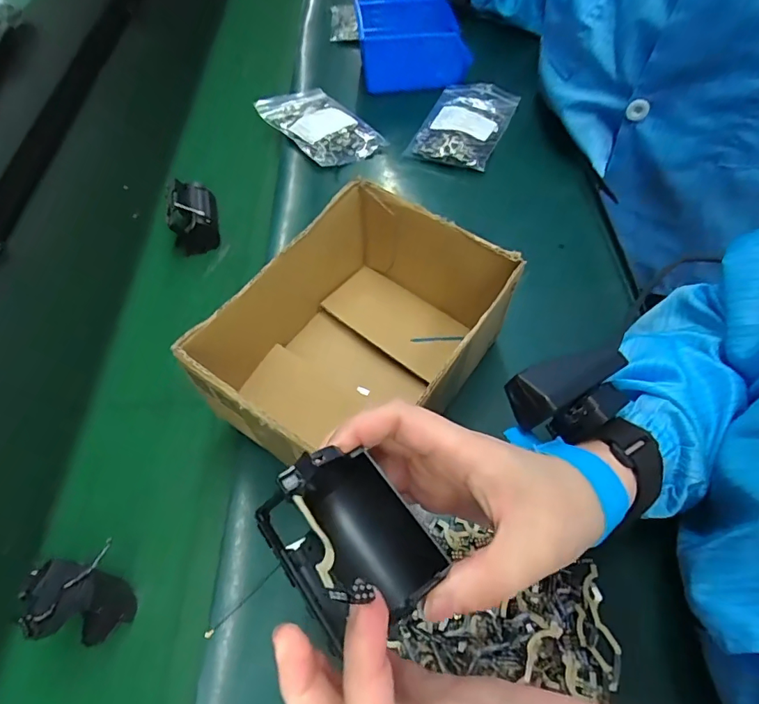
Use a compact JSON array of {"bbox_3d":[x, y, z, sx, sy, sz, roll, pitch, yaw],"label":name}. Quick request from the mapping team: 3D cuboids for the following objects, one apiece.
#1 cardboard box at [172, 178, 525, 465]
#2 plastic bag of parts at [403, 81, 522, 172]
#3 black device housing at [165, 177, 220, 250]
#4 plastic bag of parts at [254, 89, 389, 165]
[{"bbox_3d":[-0.014,-0.009,0.354,0.153,0.100,0.199,35,66,22],"label":"cardboard box"},{"bbox_3d":[0.105,-0.284,0.570,0.096,0.016,0.153,21,62,16],"label":"plastic bag of parts"},{"bbox_3d":[-0.191,-0.142,0.492,0.041,0.047,0.069,-12,58,-4],"label":"black device housing"},{"bbox_3d":[-0.071,-0.278,0.579,0.094,0.020,0.151,-34,62,-16],"label":"plastic bag of parts"}]

